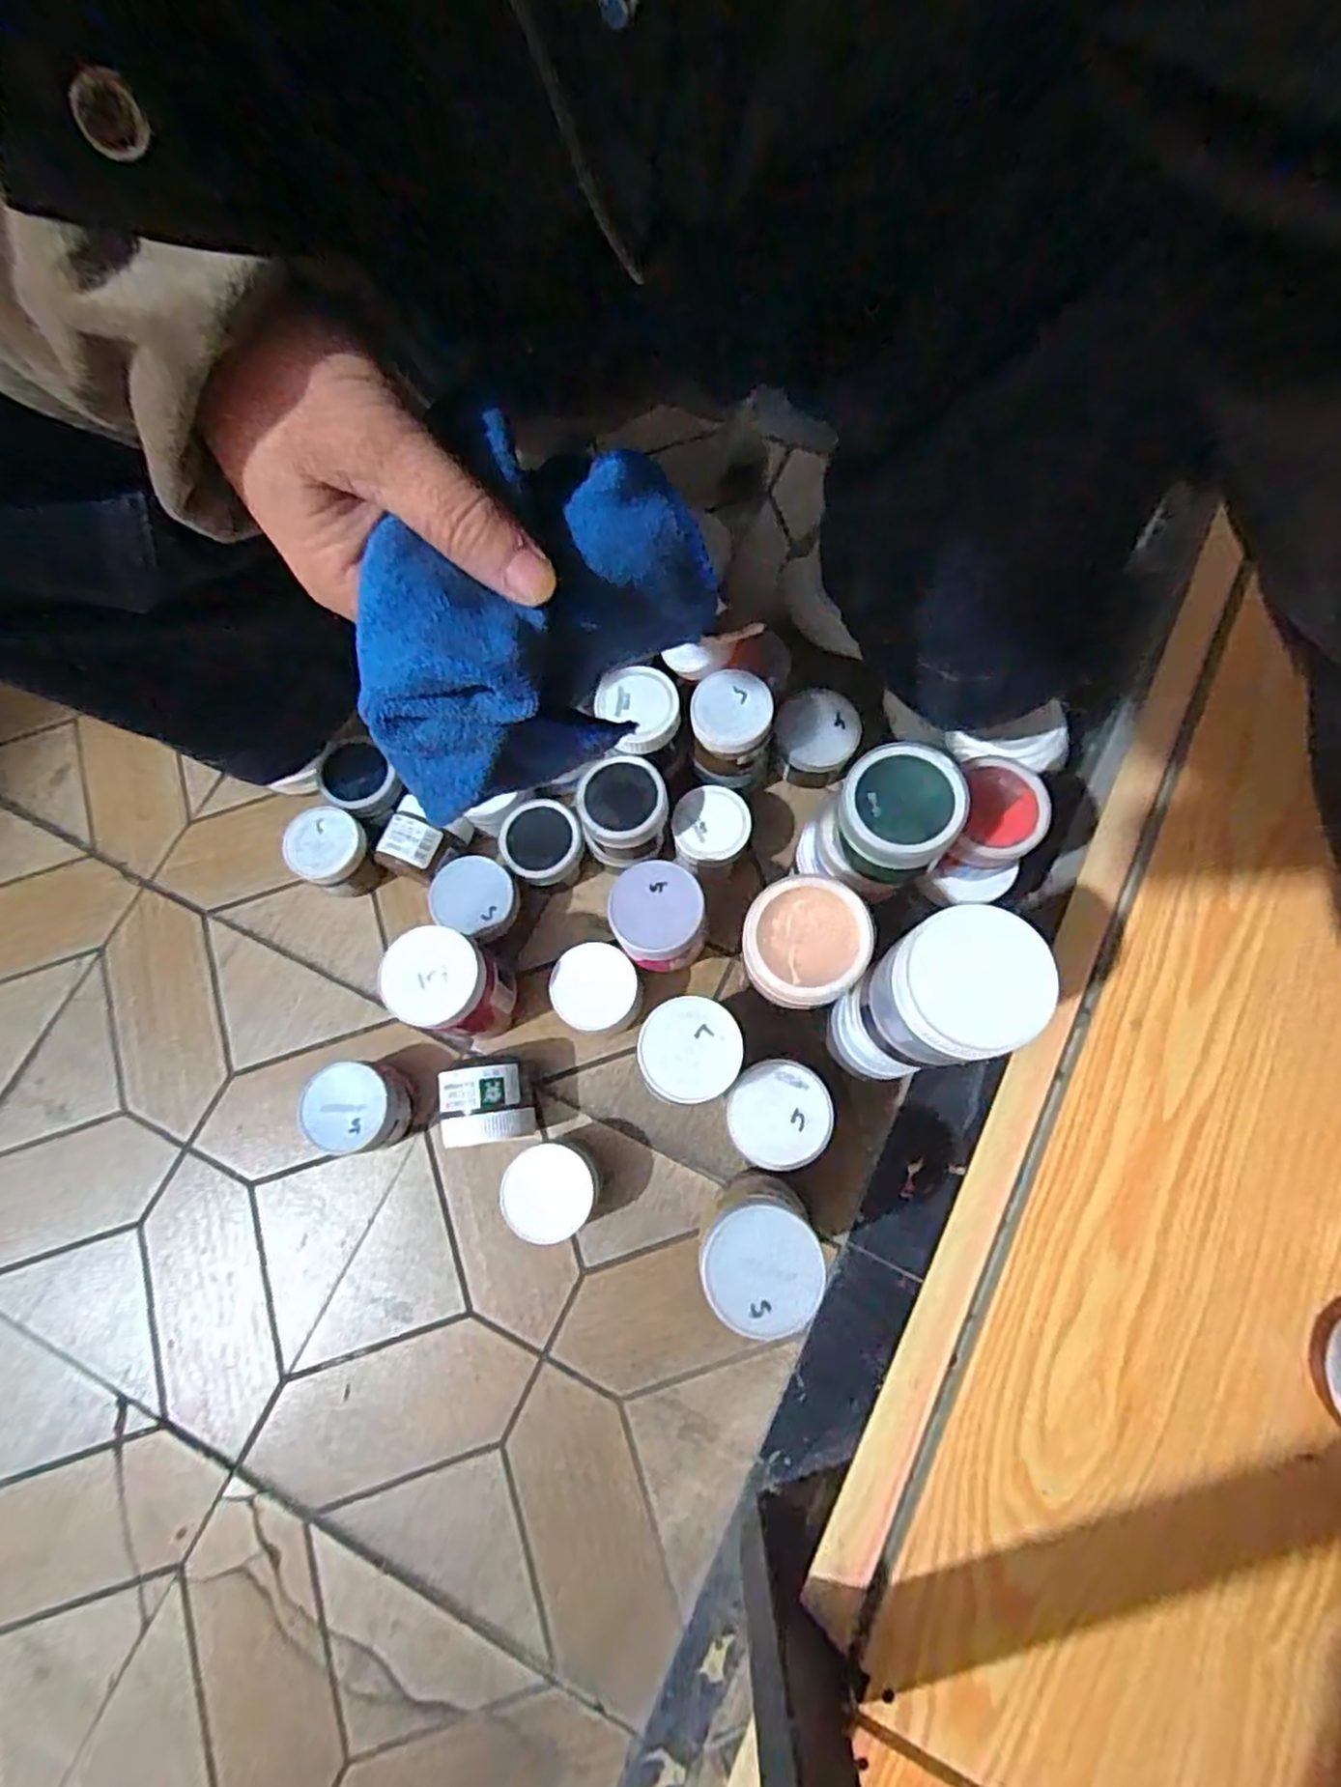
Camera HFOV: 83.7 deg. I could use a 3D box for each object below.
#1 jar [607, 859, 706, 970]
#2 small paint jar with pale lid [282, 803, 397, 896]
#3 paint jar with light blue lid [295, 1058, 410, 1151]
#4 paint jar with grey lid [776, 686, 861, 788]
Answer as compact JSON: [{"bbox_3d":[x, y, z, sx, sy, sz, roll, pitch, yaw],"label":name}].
[{"bbox_3d":[-0.008,0.015,0.481,0.057,0.048,0.060,-1,75,3],"label":"jar"},{"bbox_3d":[-0.252,-0.028,0.574,0.063,0.060,0.056,25,77,9],"label":"small paint jar with pale lid"},{"bbox_3d":[-0.212,0.145,0.510,0.063,0.061,0.062,0,75,1],"label":"paint jar with light blue lid"},{"bbox_3d":[0.111,-0.118,0.587,0.061,0.058,0.063,0,75,1],"label":"paint jar with grey lid"}]

